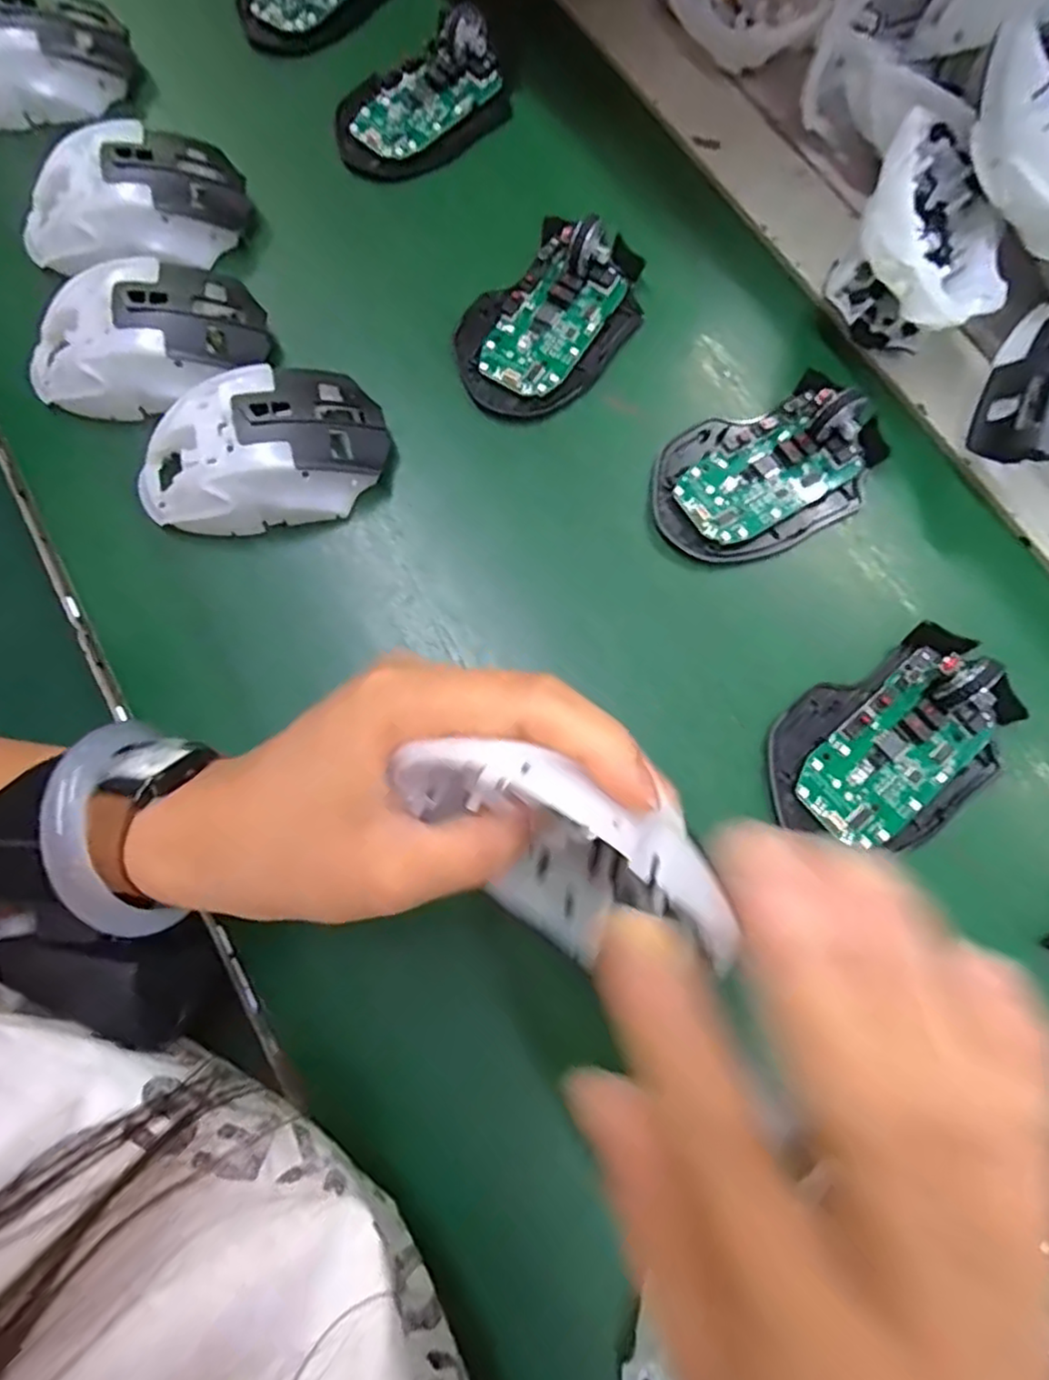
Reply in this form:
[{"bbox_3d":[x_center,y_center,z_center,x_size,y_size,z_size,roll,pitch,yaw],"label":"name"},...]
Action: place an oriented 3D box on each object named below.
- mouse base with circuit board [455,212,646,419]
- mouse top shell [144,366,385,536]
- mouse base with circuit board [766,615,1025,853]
[{"bbox_3d":[0.014,-0.185,0.331,0.070,0.031,0.109,41,78,12],"label":"mouse base with circuit board"},{"bbox_3d":[-0.120,-0.106,0.304,0.113,0.038,0.063,-18,80,-2],"label":"mouse top shell"},{"bbox_3d":[0.154,0.023,0.274,0.108,0.032,0.071,-30,75,-7],"label":"mouse base with circuit board"}]

